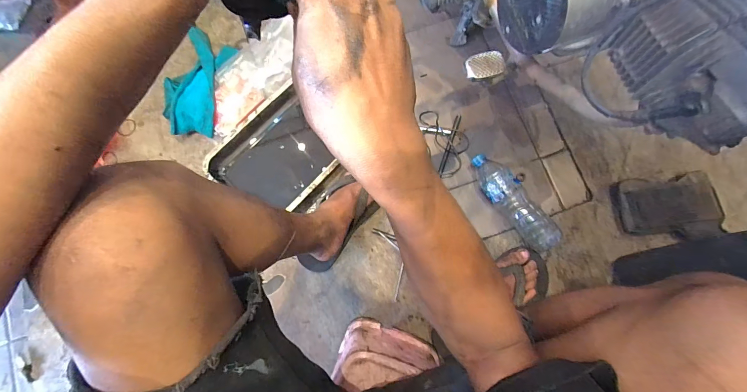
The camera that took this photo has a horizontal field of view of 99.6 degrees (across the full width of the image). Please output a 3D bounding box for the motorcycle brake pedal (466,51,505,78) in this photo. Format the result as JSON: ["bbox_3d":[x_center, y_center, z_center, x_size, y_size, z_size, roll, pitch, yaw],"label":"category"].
[{"bbox_3d":[0.158,-0.185,0.445,0.052,0.009,0.035,-10,80,-1],"label":"motorcycle brake pedal"}]

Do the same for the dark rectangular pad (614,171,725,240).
[{"bbox_3d":[0.633,0.019,0.684,0.218,0.041,0.130,-8,80,0],"label":"dark rectangular pad"}]

